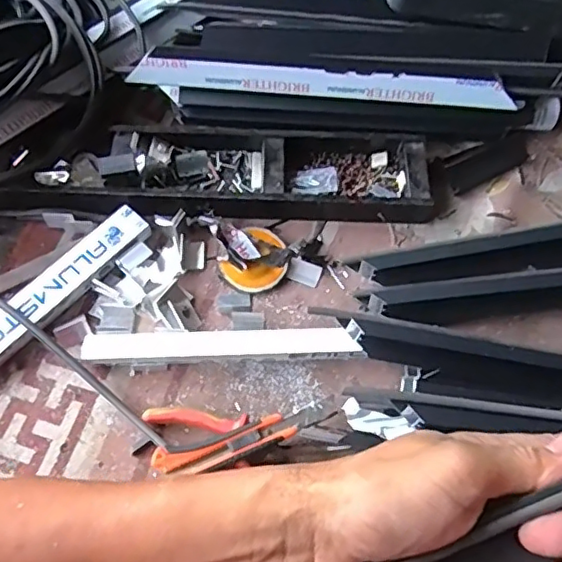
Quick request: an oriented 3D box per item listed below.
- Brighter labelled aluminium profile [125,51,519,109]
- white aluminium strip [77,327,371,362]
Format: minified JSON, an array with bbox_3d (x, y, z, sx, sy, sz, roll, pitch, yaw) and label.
[{"bbox_3d":[0.044,-0.242,0.719,0.449,0.043,0.025,7,62,0],"label":"Brighter labelled aluminium profile"},{"bbox_3d":[-0.060,0.066,0.635,0.287,0.029,0.030,-1,62,-4],"label":"white aluminium strip"}]

